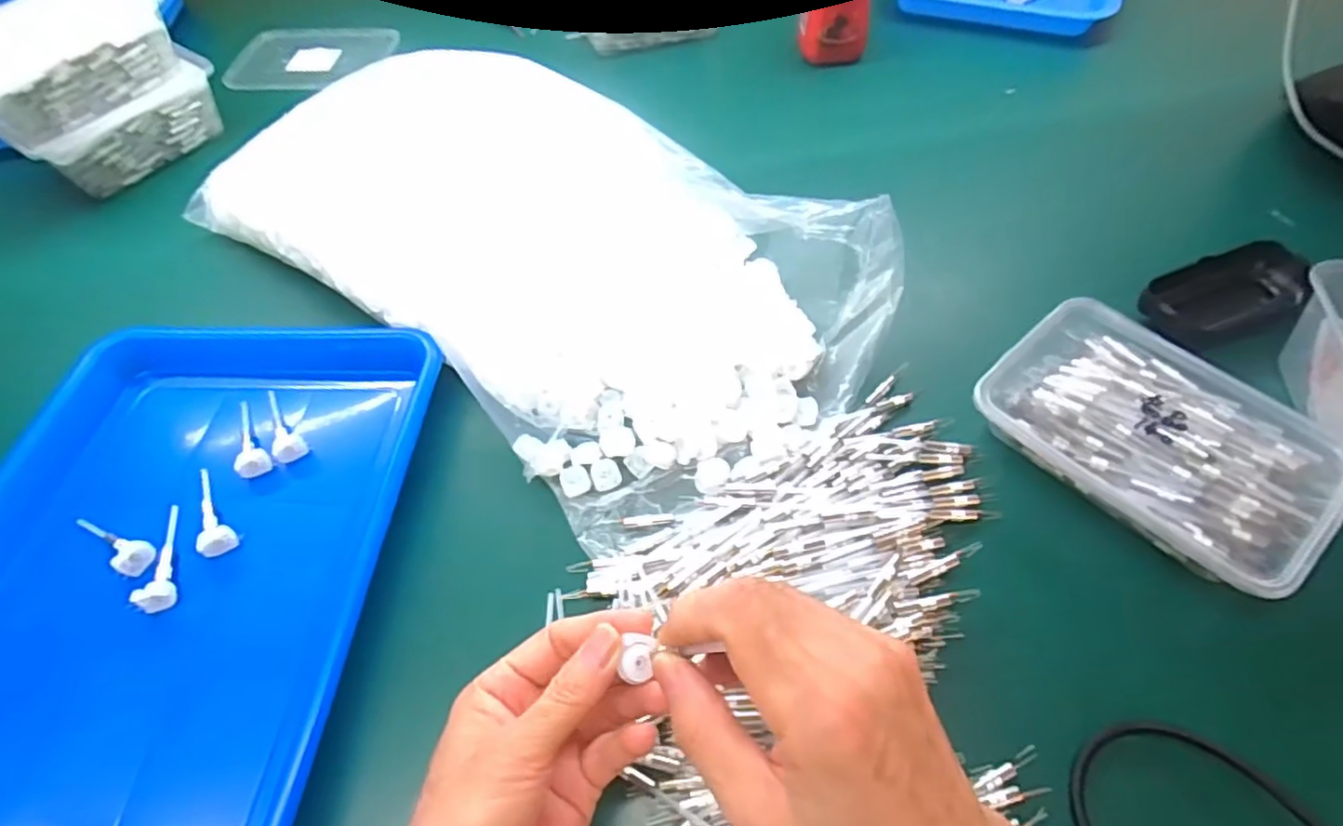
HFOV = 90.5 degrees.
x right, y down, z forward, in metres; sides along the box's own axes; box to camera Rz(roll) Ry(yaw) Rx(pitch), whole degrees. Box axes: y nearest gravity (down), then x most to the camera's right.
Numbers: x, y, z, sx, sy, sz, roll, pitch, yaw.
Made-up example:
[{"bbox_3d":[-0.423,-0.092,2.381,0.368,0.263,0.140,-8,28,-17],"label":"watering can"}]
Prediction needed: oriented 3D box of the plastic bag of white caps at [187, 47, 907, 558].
[{"bbox_3d":[-0.102,-0.129,0.480,0.487,0.052,0.281,37,66,24],"label":"plastic bag of white caps"}]

